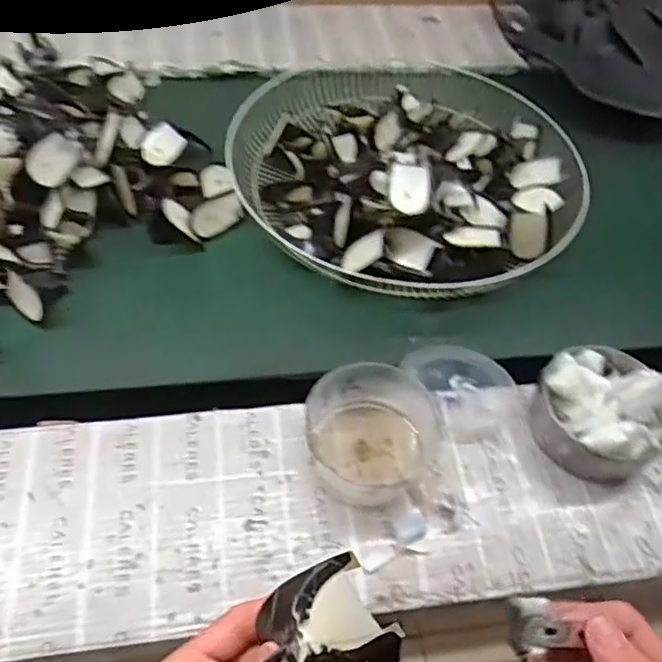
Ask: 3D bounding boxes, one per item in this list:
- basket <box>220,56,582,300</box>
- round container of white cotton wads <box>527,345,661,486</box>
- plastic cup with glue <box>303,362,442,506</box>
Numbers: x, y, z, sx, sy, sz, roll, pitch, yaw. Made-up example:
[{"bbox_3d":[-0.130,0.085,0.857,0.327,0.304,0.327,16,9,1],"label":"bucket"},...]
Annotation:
[{"bbox_3d":[0.104,-0.236,0.806,0.453,0.089,0.426,39,59,23],"label":"basket"},{"bbox_3d":[0.250,0.071,0.587,0.109,0.084,0.115,3,52,-3],"label":"round container of white cotton wads"},{"bbox_3d":[0.034,0.090,0.564,0.100,0.065,0.112,-34,62,-27],"label":"plastic cup with glue"}]

